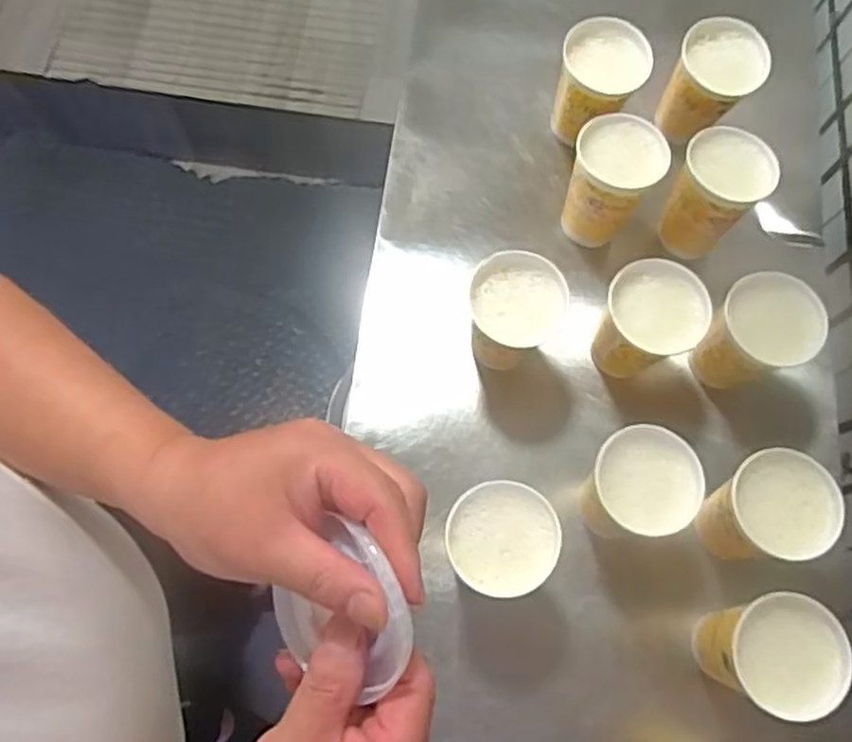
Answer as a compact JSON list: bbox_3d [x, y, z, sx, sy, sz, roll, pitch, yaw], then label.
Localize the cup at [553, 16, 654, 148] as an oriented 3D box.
[{"bbox_3d":[0.159,-0.263,0.681,0.077,0.100,0.073,1,71,-2],"label":"cup"}]

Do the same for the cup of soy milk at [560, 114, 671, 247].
[{"bbox_3d":[0.163,-0.167,0.652,0.073,0.100,0.077,1,71,-2],"label":"cup of soy milk"}]

